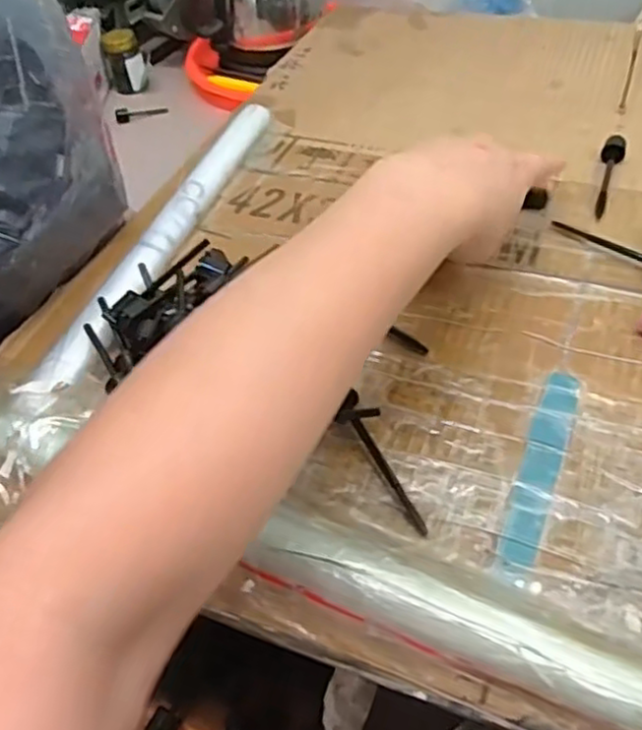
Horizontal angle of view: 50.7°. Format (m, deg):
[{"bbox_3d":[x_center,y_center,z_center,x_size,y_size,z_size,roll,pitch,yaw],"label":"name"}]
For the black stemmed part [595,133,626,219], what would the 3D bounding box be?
[{"bbox_3d":[0.183,-0.123,0.436,0.014,0.010,0.084,17,50,20],"label":"black stemmed part"}]

